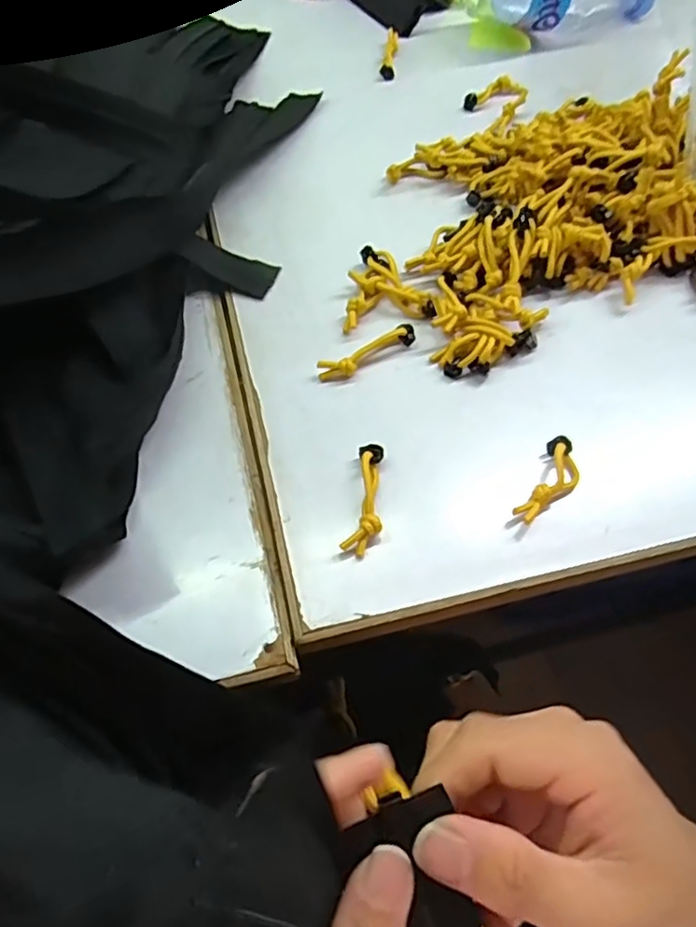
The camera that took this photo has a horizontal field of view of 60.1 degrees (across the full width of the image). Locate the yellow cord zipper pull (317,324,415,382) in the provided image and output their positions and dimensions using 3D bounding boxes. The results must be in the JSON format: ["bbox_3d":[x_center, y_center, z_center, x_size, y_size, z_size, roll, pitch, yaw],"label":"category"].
[{"bbox_3d":[0.012,-0.066,0.359,0.064,0.010,0.013,-29,64,-15],"label":"yellow cord zipper pull"}]

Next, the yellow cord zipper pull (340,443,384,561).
[{"bbox_3d":[0.010,0.017,0.307,0.017,0.014,0.061,9,61,5],"label":"yellow cord zipper pull"}]

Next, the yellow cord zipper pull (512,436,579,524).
[{"bbox_3d":[0.107,0.011,0.314,0.023,0.018,0.056,27,64,14],"label":"yellow cord zipper pull"}]

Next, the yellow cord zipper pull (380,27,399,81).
[{"bbox_3d":[0.038,-0.369,0.541,0.012,0.008,0.077,6,60,4],"label":"yellow cord zipper pull"}]

